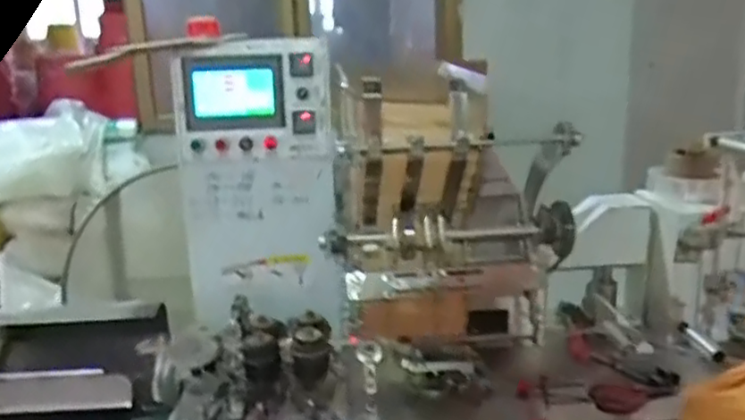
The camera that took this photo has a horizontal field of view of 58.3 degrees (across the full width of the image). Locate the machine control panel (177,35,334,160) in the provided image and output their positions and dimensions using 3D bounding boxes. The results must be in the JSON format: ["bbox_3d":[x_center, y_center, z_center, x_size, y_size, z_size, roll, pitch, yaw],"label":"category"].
[{"bbox_3d":[-0.248,-0.226,1.380,0.310,0.231,0.101,0,15,6],"label":"machine control panel"}]

